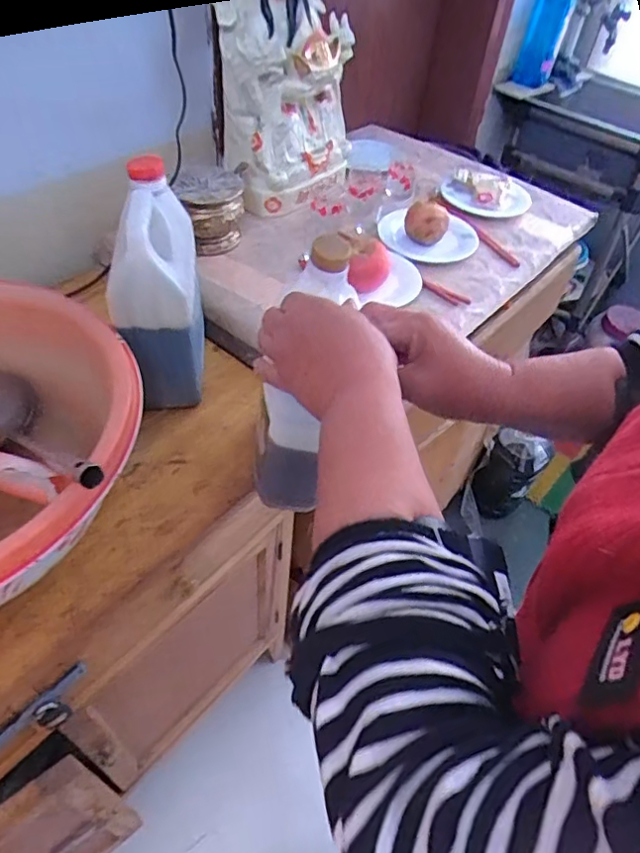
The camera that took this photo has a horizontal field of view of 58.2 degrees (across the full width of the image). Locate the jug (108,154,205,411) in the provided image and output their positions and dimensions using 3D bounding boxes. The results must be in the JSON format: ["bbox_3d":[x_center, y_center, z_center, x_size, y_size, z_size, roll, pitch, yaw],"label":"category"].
[{"bbox_3d":[-0.168,-0.143,0.624,0.074,0.224,0.166,-1,50,-7],"label":"jug"}]

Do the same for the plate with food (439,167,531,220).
[{"bbox_3d":[0.276,-0.398,0.966,0.134,0.034,0.130,3,50,-4],"label":"plate with food"}]

